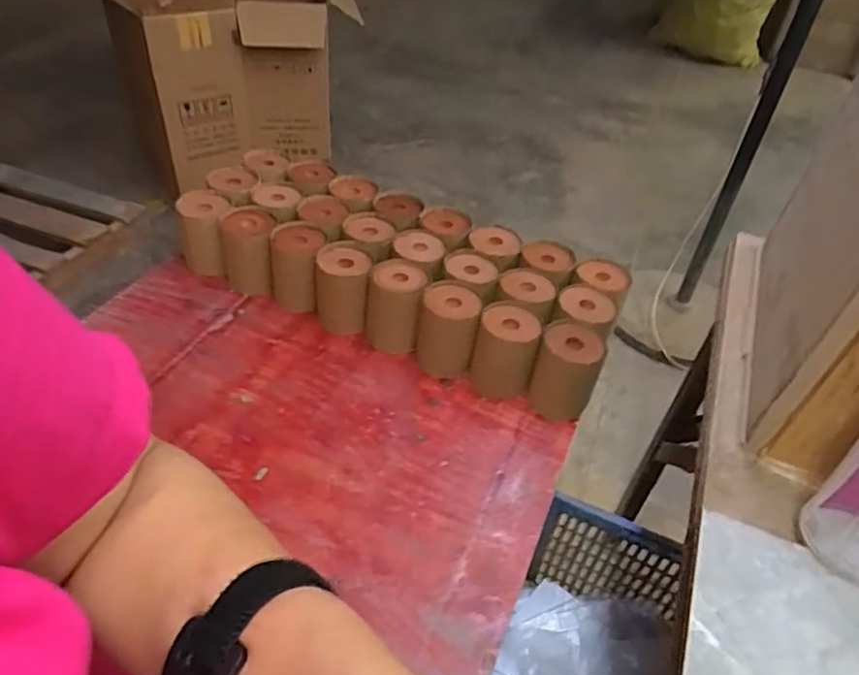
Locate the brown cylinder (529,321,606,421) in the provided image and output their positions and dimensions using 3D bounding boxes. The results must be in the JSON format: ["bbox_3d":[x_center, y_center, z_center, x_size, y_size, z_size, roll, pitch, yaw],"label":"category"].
[{"bbox_3d":[0.188,0.046,0.855,0.083,0.104,0.082,15,43,10],"label":"brown cylinder"}]

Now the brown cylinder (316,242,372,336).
[{"bbox_3d":[-0.130,-0.072,0.927,0.076,0.111,0.079,-3,43,-10],"label":"brown cylinder"}]

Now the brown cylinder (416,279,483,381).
[{"bbox_3d":[0.025,-0.012,0.886,0.079,0.112,0.082,3,42,-4],"label":"brown cylinder"}]

